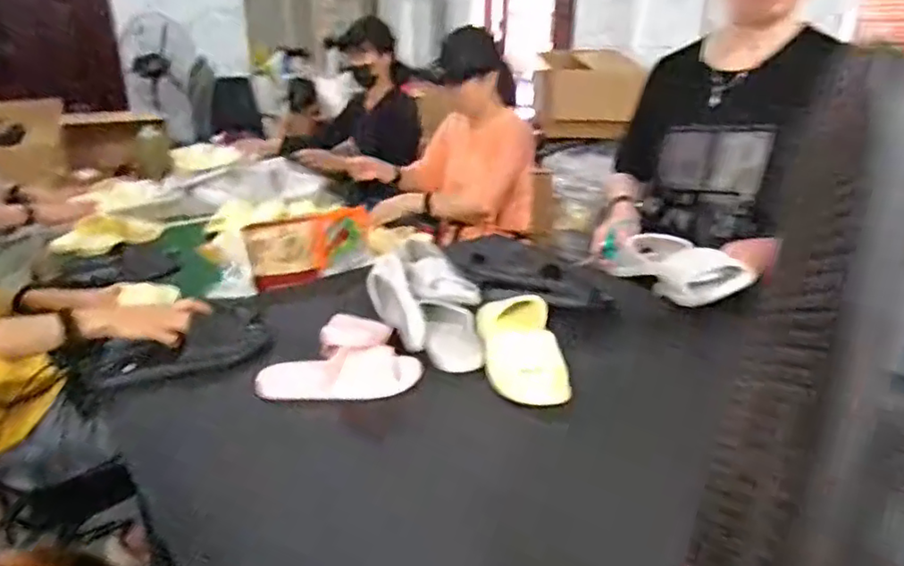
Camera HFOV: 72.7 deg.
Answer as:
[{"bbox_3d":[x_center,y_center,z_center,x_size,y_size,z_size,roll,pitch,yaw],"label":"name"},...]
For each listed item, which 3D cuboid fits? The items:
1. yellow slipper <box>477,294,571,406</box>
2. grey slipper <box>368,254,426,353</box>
[{"bbox_3d":[0.112,0.114,1.001,0.118,0.060,0.217,-13,40,-1],"label":"yellow slipper"},{"bbox_3d":[-0.093,0.044,1.090,0.062,0.090,0.198,-10,45,-23],"label":"grey slipper"}]

